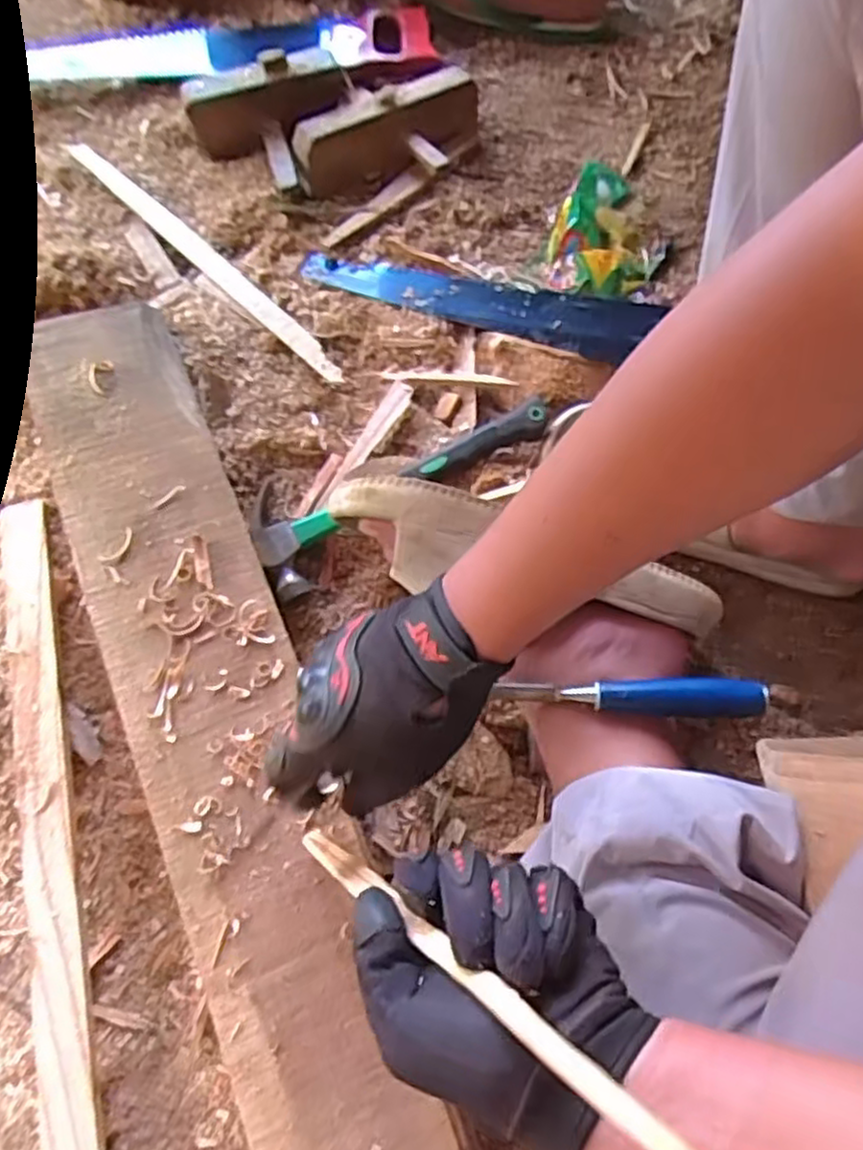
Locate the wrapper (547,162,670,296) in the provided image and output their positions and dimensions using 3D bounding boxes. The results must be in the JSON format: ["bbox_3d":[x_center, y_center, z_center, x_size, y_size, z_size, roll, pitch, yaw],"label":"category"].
[{"bbox_3d":[0.173,-0.330,0.701,0.107,0.021,0.131,15,71,3],"label":"wrapper"}]

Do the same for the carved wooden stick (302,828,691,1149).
[{"bbox_3d":[0.002,0.173,0.343,0.007,0.292,0.014,42,71,-27],"label":"carved wooden stick"}]

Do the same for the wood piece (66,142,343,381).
[{"bbox_3d":[-0.210,-0.291,0.670,0.358,0.010,0.025,41,74,11],"label":"wood piece"}]

